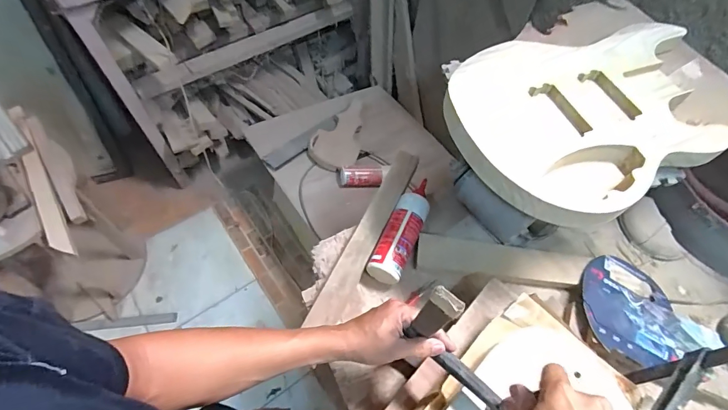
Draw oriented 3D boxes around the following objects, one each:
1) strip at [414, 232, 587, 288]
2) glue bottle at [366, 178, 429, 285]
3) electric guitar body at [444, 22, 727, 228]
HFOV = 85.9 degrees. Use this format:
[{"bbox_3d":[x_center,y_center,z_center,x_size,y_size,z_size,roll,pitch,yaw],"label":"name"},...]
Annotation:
[{"bbox_3d":[0.268,0.108,0.766,0.324,0.015,0.075,5,59,1],"label":"strip"},{"bbox_3d":[0.078,0.054,0.780,0.068,0.072,0.214,24,61,12],"label":"glue bottle"},{"bbox_3d":[0.365,-0.161,0.615,0.485,0.041,0.324,-25,63,-16],"label":"electric guitar body"}]

